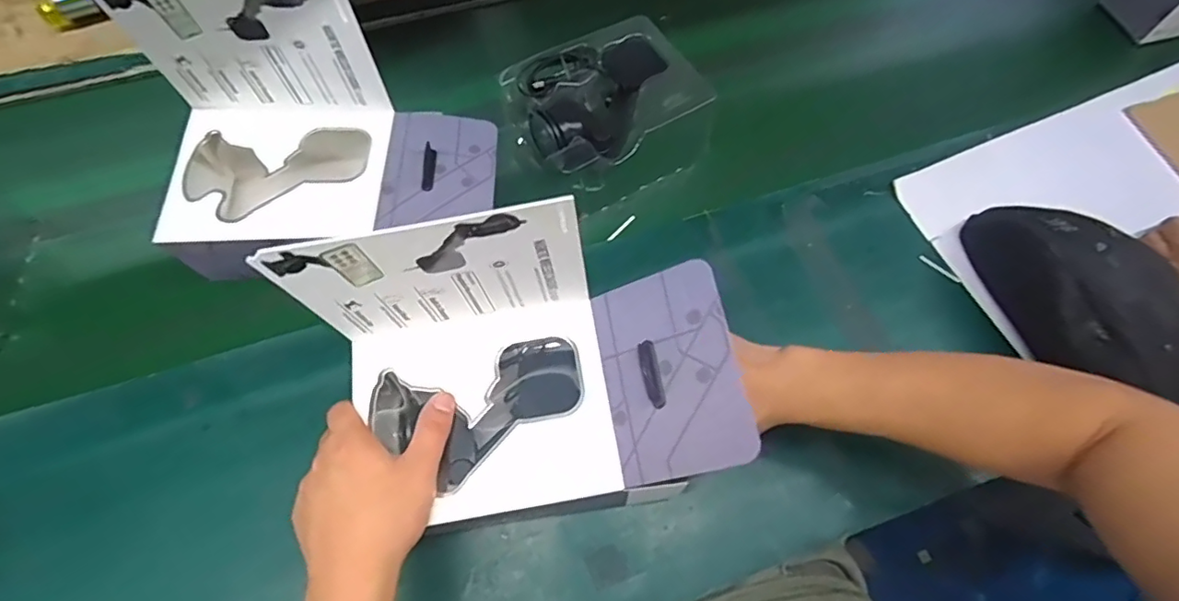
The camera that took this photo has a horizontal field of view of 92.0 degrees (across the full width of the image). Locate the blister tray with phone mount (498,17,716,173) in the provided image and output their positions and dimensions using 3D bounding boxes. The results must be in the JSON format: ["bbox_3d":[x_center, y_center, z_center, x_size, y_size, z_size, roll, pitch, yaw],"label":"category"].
[{"bbox_3d":[0.017,-0.215,0.621,0.183,0.054,0.156,-25,70,-10],"label":"blister tray with phone mount"}]

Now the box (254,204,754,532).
[{"bbox_3d":[-0.041,0.050,0.384,0.281,0.162,0.151,-8,68,-4],"label":"box"}]

